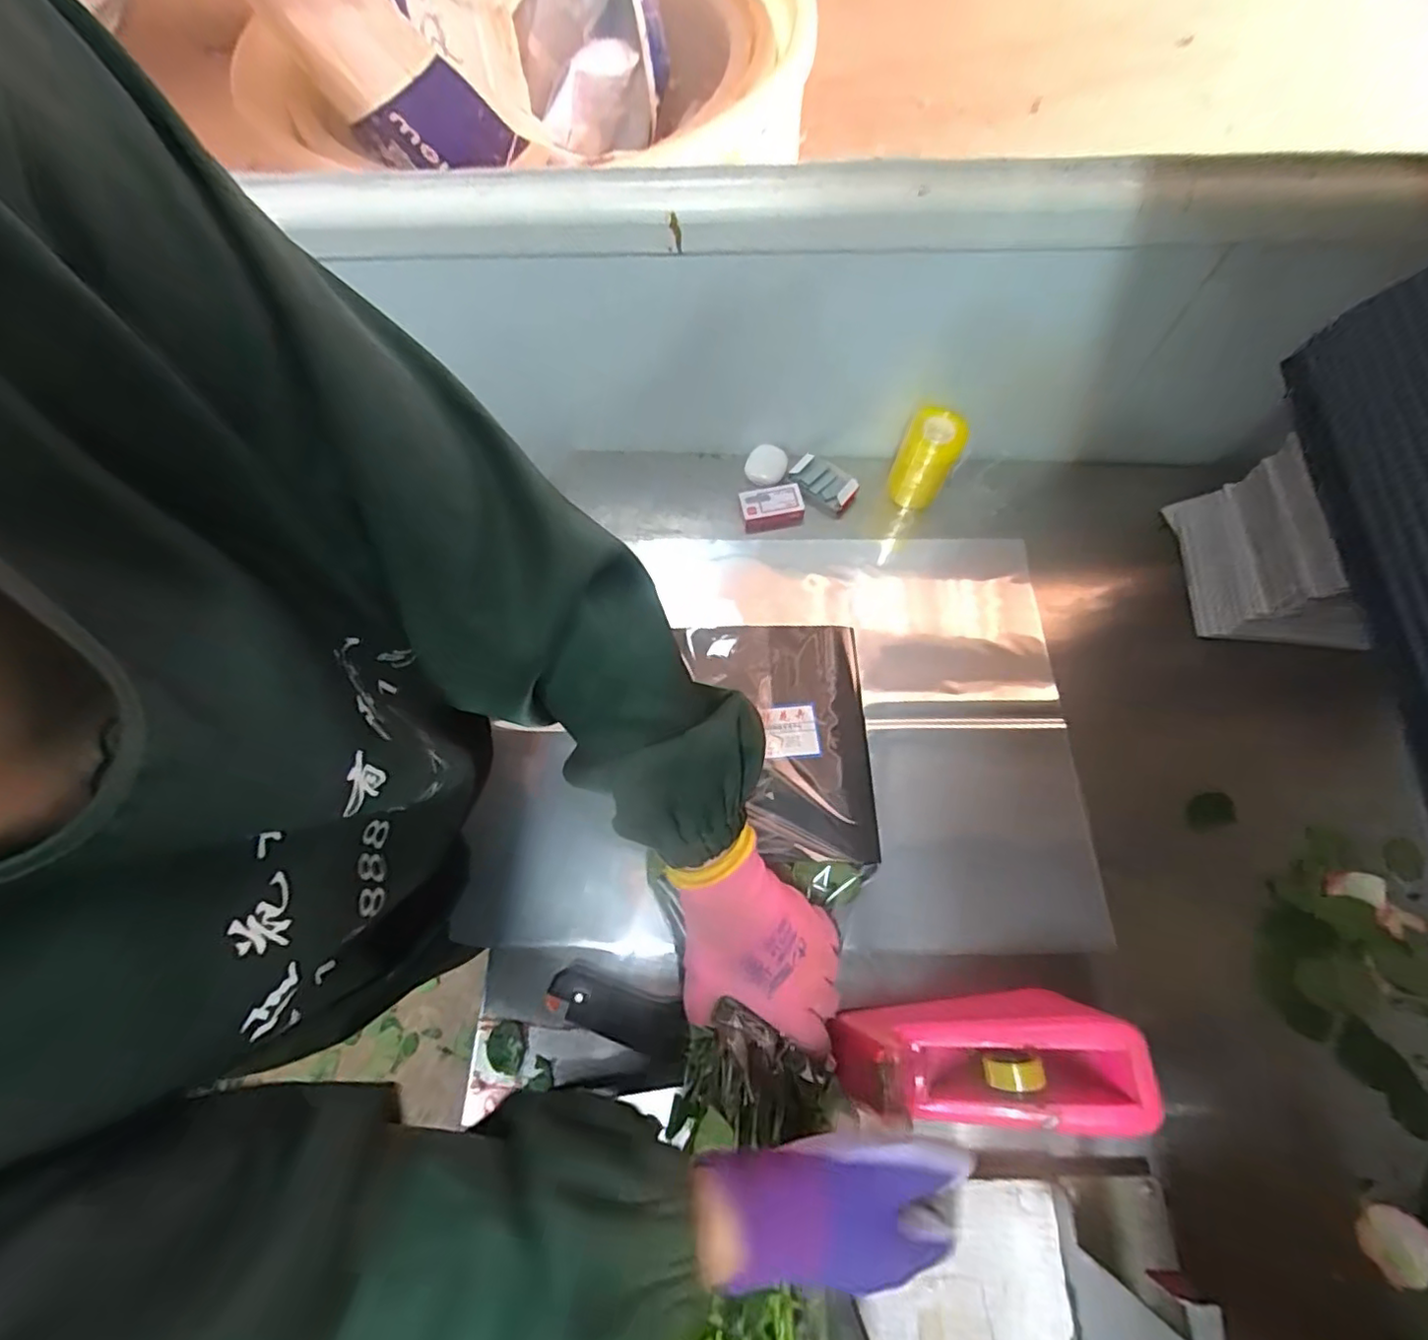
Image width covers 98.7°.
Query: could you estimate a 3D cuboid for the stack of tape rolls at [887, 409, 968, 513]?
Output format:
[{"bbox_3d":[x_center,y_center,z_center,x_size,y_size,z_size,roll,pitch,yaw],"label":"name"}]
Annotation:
[{"bbox_3d":[0.227,-0.224,0.659,0.059,0.093,0.057,20,70,10],"label":"stack of tape rolls"}]

